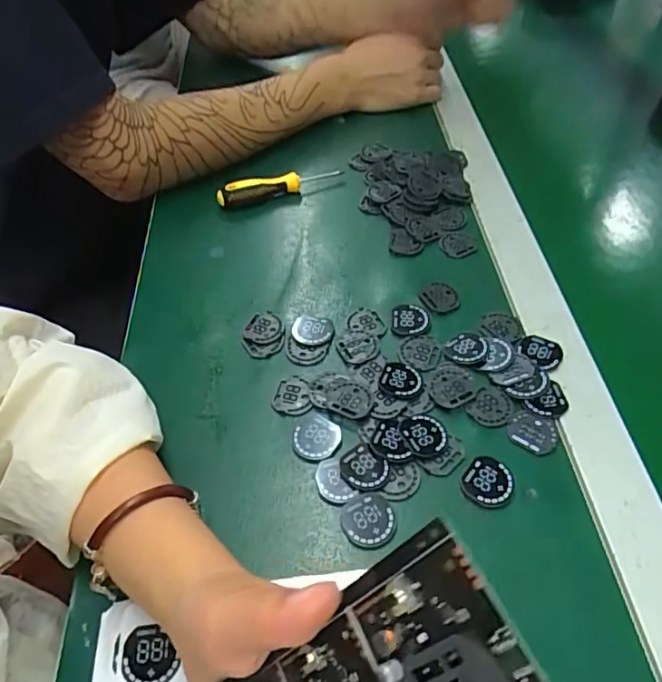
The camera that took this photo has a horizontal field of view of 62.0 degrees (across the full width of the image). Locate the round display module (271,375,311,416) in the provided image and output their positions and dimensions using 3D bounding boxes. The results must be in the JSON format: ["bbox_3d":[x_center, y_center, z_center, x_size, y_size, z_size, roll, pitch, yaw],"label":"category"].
[{"bbox_3d":[-0.026,0.037,0.383,0.027,0.004,0.032,4,51,8],"label":"round display module"}]

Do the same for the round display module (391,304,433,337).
[{"bbox_3d":[0.060,-0.015,0.418,0.029,0.004,0.030,-2,50,3],"label":"round display module"}]

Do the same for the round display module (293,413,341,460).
[{"bbox_3d":[-0.009,0.061,0.359,0.030,0.004,0.031,-2,50,3],"label":"round display module"}]

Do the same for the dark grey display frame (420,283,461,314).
[{"bbox_3d":[0.087,-0.035,0.431,0.028,0.004,0.028,-39,58,-24],"label":"dark grey display frame"}]

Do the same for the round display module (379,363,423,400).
[{"bbox_3d":[0.049,0.027,0.383,0.029,0.004,0.030,-2,50,3],"label":"round display module"}]

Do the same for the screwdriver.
[{"bbox_3d":[-0.047,-0.146,0.522,0.120,0.027,0.020,-15,51,-8],"label":"screwdriver"}]

